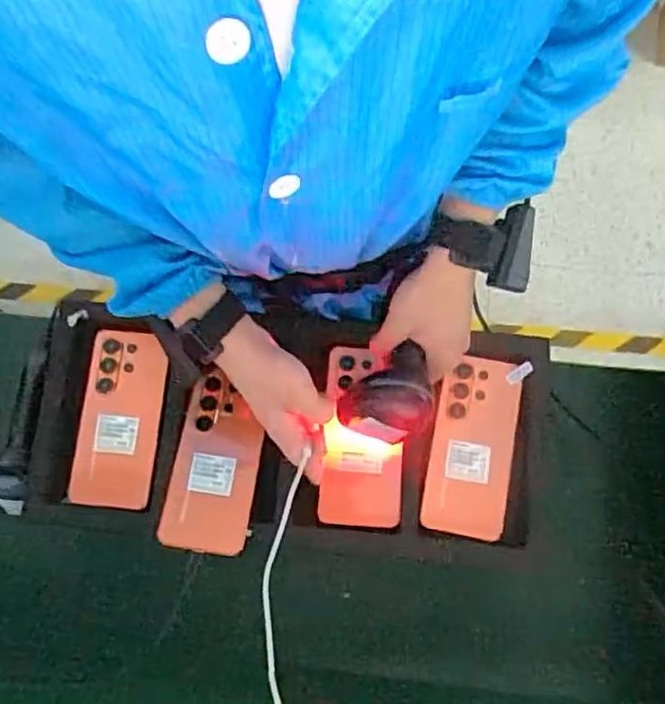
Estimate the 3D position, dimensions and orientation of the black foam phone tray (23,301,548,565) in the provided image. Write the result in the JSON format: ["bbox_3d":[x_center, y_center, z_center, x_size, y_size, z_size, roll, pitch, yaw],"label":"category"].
[{"bbox_3d":[-0.042,0.074,0.630,0.488,0.022,0.224,3,78,2],"label":"black foam phone tray"}]

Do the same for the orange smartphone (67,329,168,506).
[{"bbox_3d":[-0.207,0.064,0.636,0.078,0.008,0.167,6,81,1],"label":"orange smartphone"}]

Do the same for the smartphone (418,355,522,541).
[{"bbox_3d":[0.134,0.089,0.631,0.079,0.015,0.167,10,78,5],"label":"smartphone"}]

